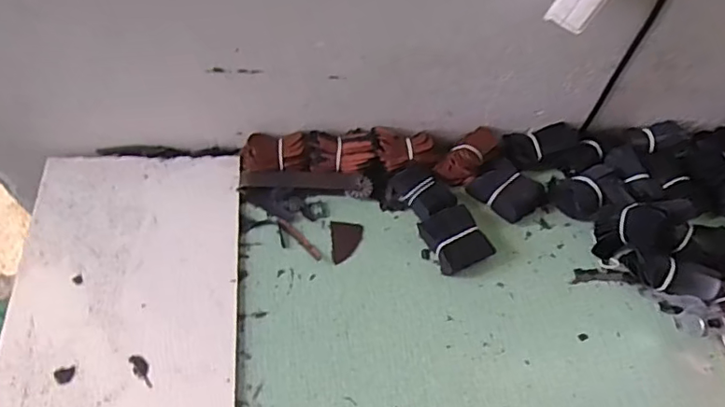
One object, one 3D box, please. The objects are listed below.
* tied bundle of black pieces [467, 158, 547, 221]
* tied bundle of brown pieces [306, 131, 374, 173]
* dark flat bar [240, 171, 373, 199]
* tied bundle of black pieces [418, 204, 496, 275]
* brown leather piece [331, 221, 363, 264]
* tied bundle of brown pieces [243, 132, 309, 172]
[{"bbox_3d":[0.175,-0.014,0.659,0.060,0.033,0.073,-36,68,-21],"label":"tied bundle of black pieces"},{"bbox_3d":[-0.026,-0.062,0.657,0.075,0.028,0.045,-7,61,-8],"label":"tied bundle of brown pieces"},{"bbox_3d":[-0.066,-0.025,0.644,0.151,0.018,0.023,3,56,-3],"label":"dark flat bar"},{"bbox_3d":[0.104,0.041,0.618,0.057,0.032,0.072,-25,65,-17],"label":"tied bundle of black pieces"},{"bbox_3d":[-0.020,0.045,0.622,0.036,0.004,0.051,7,60,0],"label":"brown leather piece"},{"bbox_3d":[-0.103,-0.060,0.650,0.074,0.034,0.040,-2,60,-5],"label":"tied bundle of brown pieces"}]

